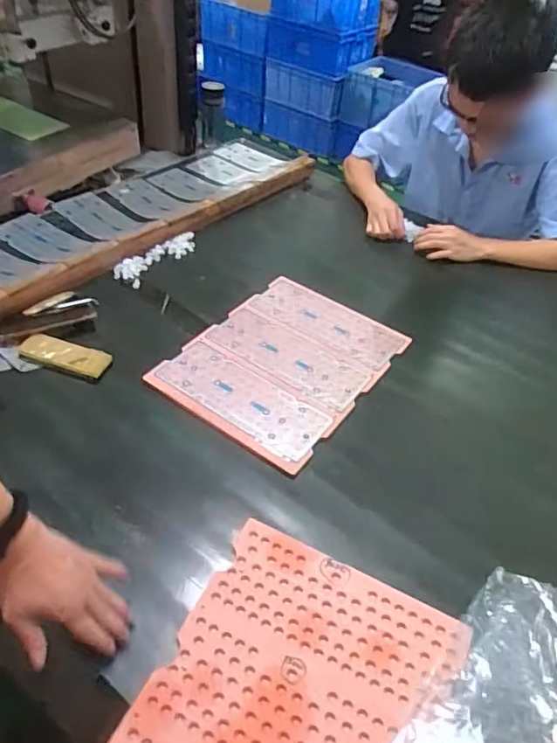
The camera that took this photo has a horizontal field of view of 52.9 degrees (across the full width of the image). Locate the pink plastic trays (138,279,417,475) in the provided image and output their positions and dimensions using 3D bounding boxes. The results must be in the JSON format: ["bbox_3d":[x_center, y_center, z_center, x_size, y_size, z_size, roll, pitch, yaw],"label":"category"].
[{"bbox_3d":[0.012,-0.017,0.946,0.289,0.023,0.369,29,48,22],"label":"pink plastic trays"}]

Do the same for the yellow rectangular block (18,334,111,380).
[{"bbox_3d":[-0.341,-0.025,0.893,0.143,0.016,0.048,15,45,10],"label":"yellow rectangular block"}]

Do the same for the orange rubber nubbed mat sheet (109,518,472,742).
[{"bbox_3d":[0.006,0.352,0.549,0.279,0.012,0.367,22,45,15],"label":"orange rubber nubbed mat sheet"}]

